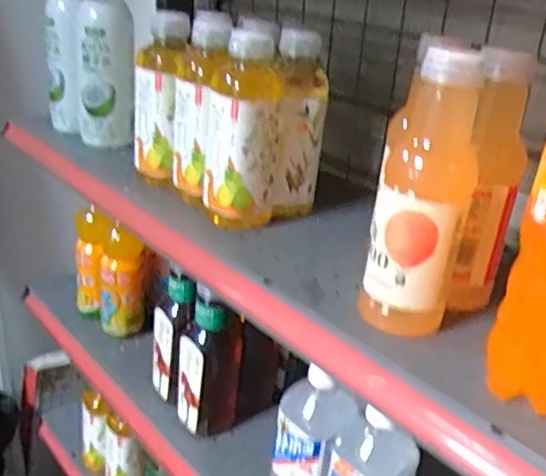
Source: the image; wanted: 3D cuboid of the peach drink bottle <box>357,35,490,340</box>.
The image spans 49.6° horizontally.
[{"bbox_3d":[0.108,-0.031,0.423,0.063,0.201,0.069,12,25,14],"label":"peach drink bottle"}]

